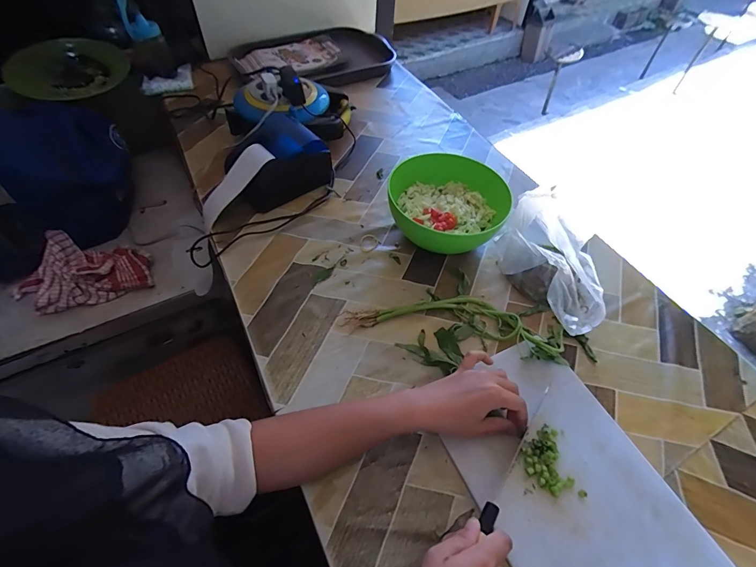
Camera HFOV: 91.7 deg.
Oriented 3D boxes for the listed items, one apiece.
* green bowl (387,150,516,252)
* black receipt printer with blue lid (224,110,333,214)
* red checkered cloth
[{"bbox_3d":[0.108,-0.121,0.591,0.179,0.097,0.166,1,54,-2],"label":"green bowl"},{"bbox_3d":[-0.175,-0.205,0.637,0.142,0.093,0.151,40,59,23],"label":"black receipt printer with blue lid"},{"bbox_3d":[-0.573,-0.018,0.720,0.215,0.055,0.165,12,52,4],"label":"red checkered cloth"}]

